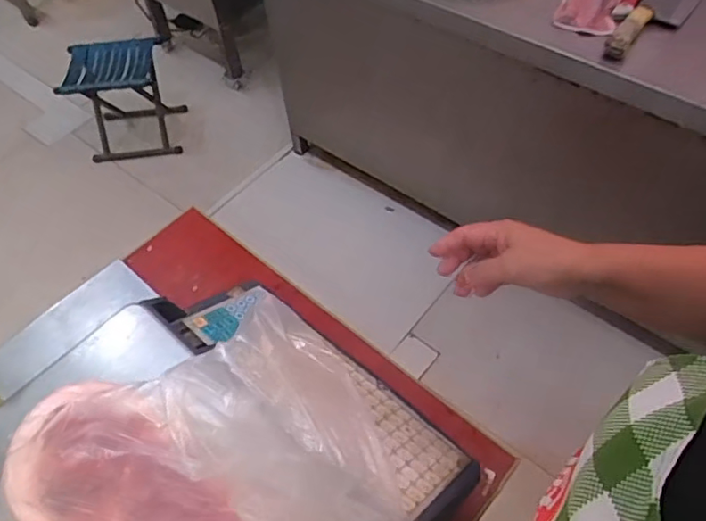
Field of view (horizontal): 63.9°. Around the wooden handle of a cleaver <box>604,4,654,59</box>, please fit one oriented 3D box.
[{"bbox_3d":[0.515,-0.429,1.051,0.036,0.025,0.150,32,62,24],"label":"wooden handle of a cleaver"}]

